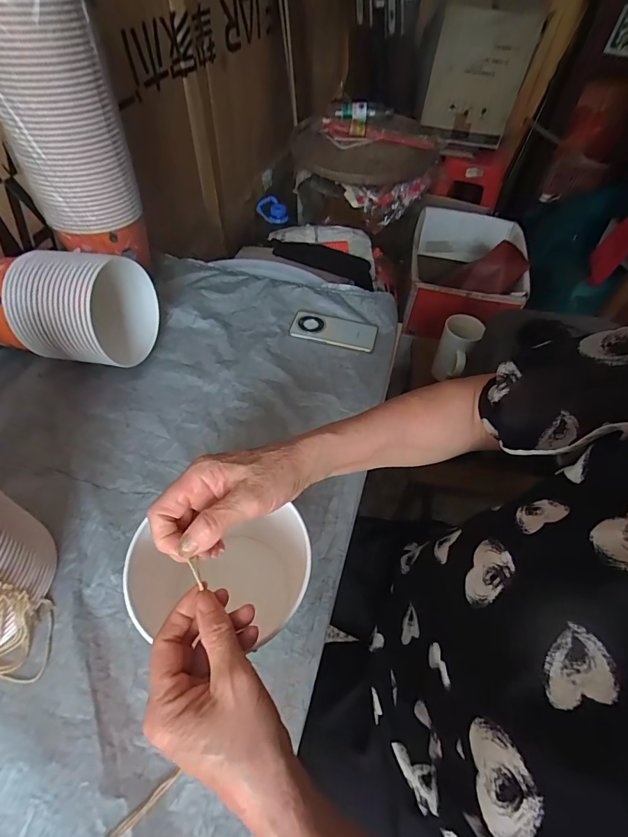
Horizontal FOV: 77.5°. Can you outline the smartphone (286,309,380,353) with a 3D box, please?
[{"bbox_3d":[0.040,-0.178,0.767,0.163,0.010,0.086,13,52,6],"label":"smartphone"}]

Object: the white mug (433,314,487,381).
[{"bbox_3d":[0.326,-0.159,0.905,0.081,0.134,0.091,23,54,14],"label":"white mug"}]

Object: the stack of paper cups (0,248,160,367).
[{"bbox_3d":[-0.420,-0.193,0.618,0.288,0.136,0.157,15,53,8],"label":"stack of paper cups"}]

